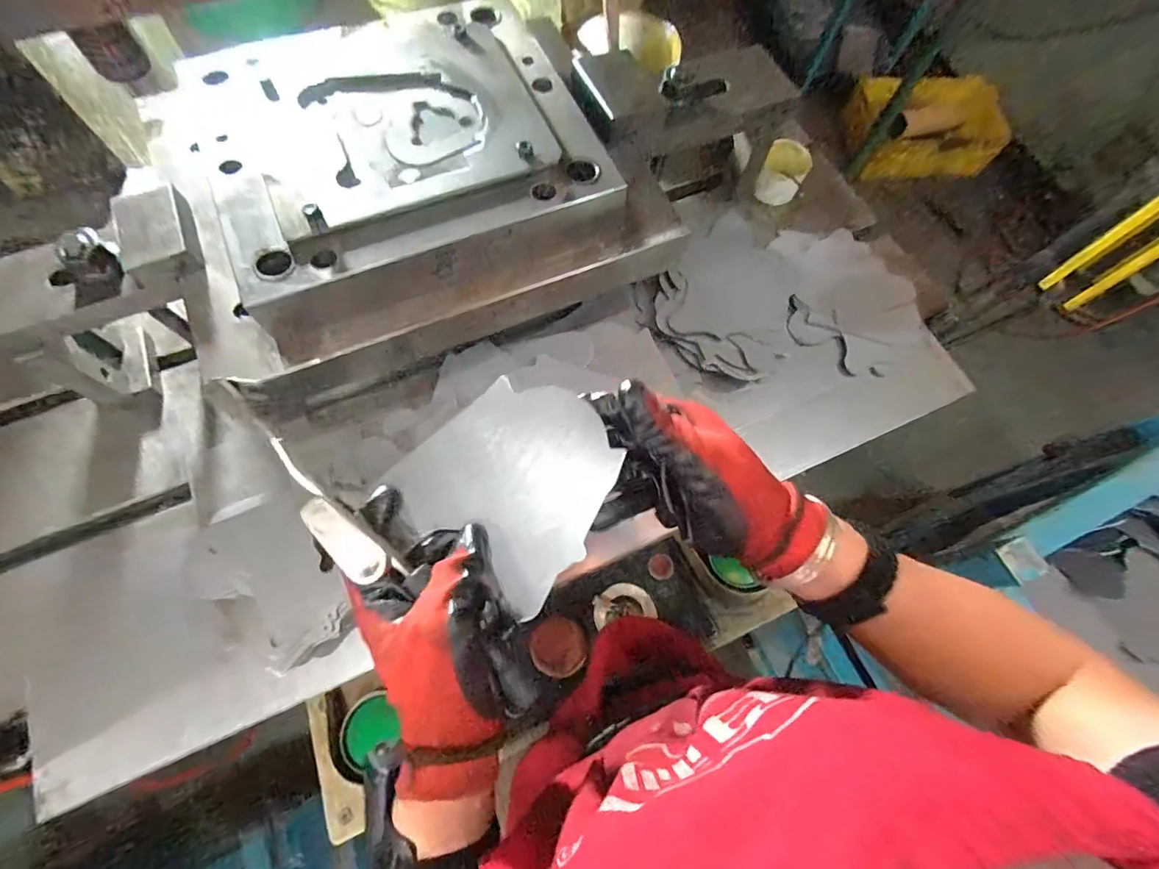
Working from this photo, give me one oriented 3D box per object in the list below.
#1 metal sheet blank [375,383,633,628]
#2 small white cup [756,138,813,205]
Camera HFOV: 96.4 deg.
[{"bbox_3d":[-0.041,0.028,0.329,0.121,0.007,0.121,39,87,9],"label":"metal sheet blank"},{"bbox_3d":[0.273,-0.351,0.696,0.060,0.054,0.068,30,71,9],"label":"small white cup"}]

